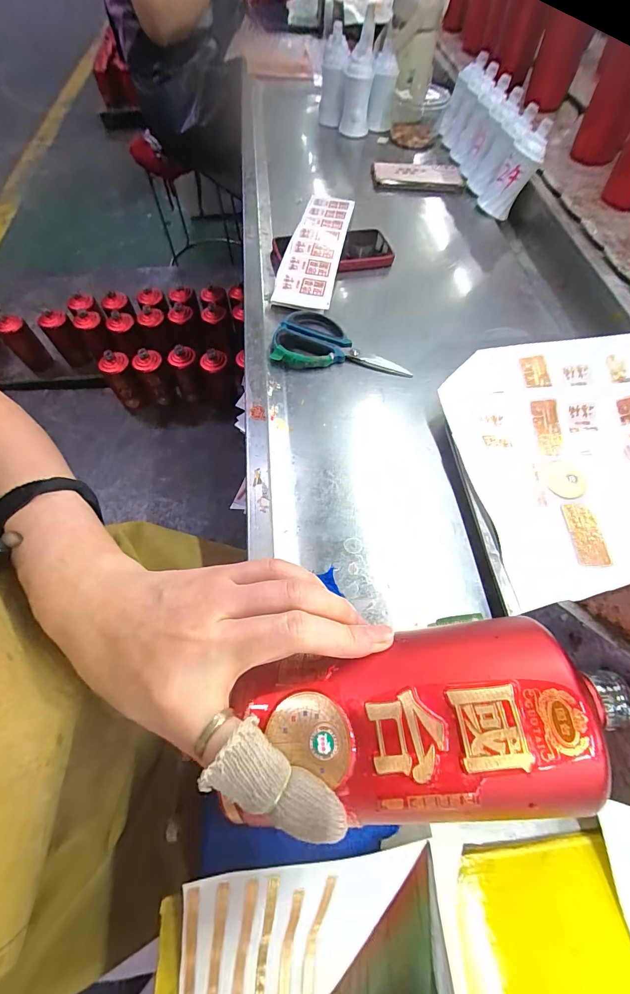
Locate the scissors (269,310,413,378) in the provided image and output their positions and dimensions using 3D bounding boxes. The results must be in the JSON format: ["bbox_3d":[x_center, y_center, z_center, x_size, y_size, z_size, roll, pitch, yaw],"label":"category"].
[{"bbox_3d":[0.035,-0.183,0.442,0.163,0.015,0.089,13,63,7],"label":"scissors"}]

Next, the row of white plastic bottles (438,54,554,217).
[{"bbox_3d":[0.318,-0.675,0.684,0.082,0.107,0.356,-2,62,-1],"label":"row of white plastic bottles"}]

